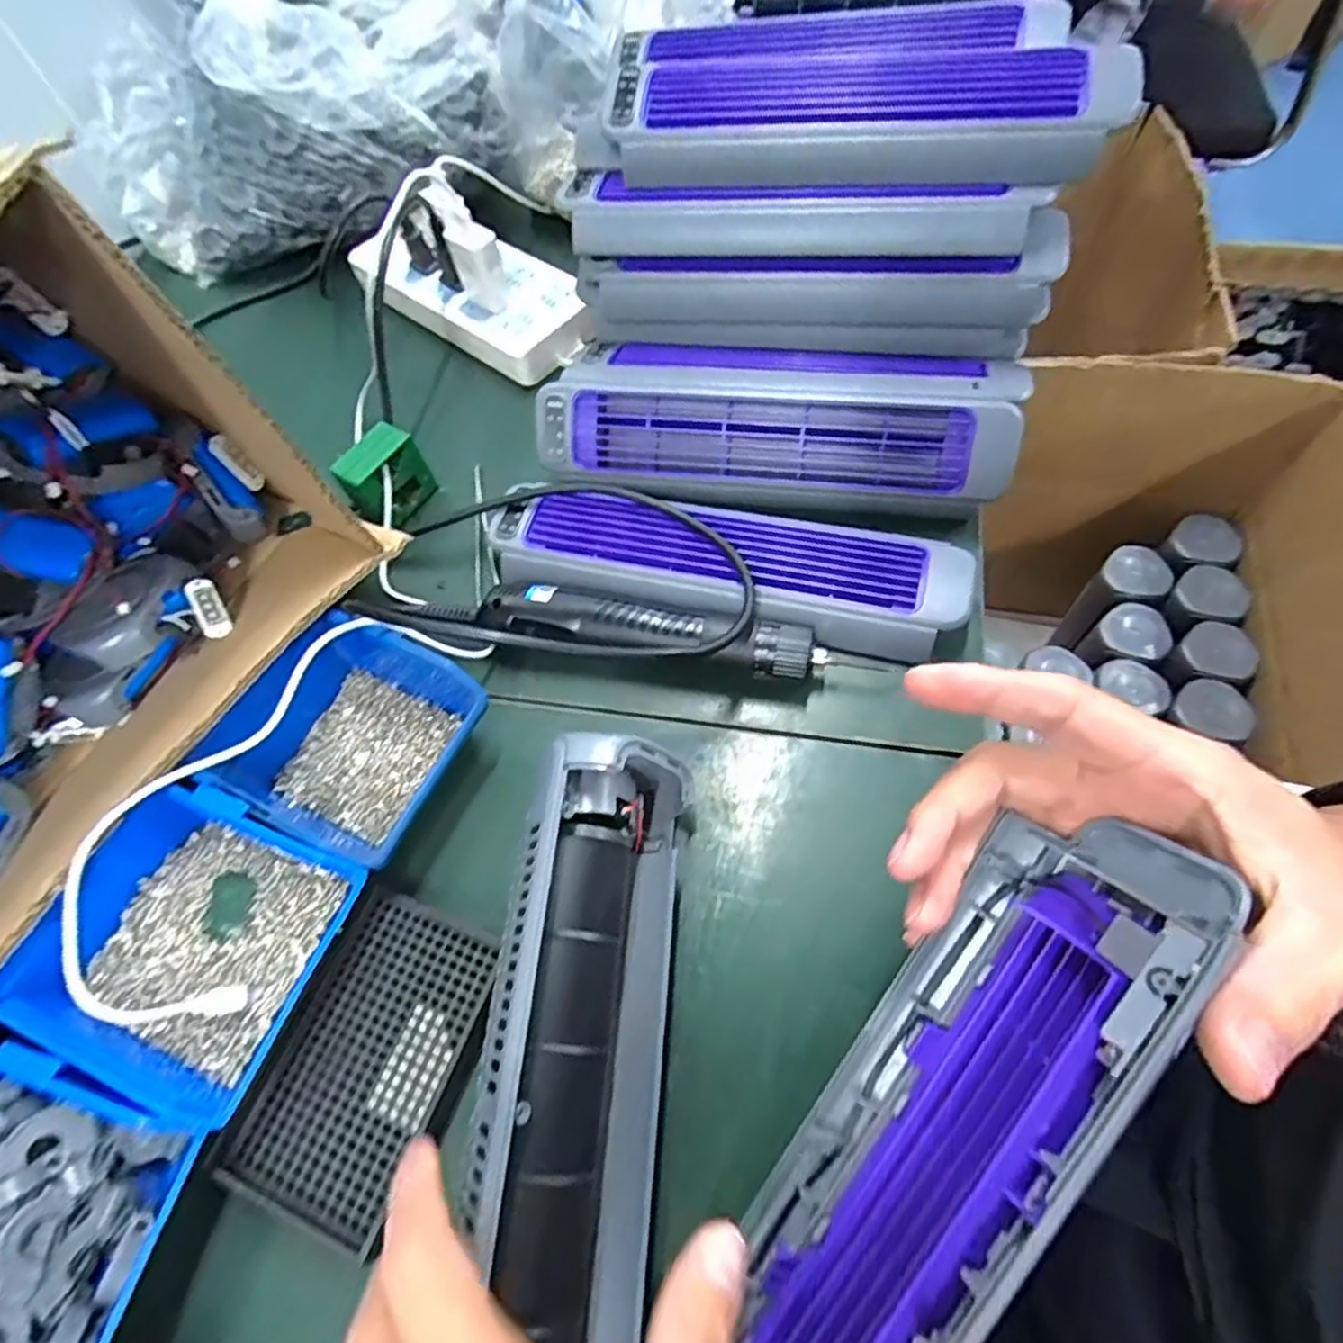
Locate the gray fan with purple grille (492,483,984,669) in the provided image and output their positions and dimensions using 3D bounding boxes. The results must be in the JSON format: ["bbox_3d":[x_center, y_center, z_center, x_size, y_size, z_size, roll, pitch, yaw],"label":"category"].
[{"bbox_3d":[0.030,-0.067,0.439,0.290,0.033,0.083,13,65,13],"label":"gray fan with purple grille"}]

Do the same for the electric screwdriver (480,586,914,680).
[{"bbox_3d":[0.006,-0.023,0.411,0.238,0.031,0.036,7,63,10],"label":"electric screwdriver"}]

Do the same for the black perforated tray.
[{"bbox_3d":[-0.139,0.178,0.333,0.091,0.011,0.133,19,66,15],"label":"black perforated tray"}]

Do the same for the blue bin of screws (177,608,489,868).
[{"bbox_3d":[-0.177,0.037,0.393,0.124,0.064,0.110,23,66,15],"label":"blue bin of screws"}]

